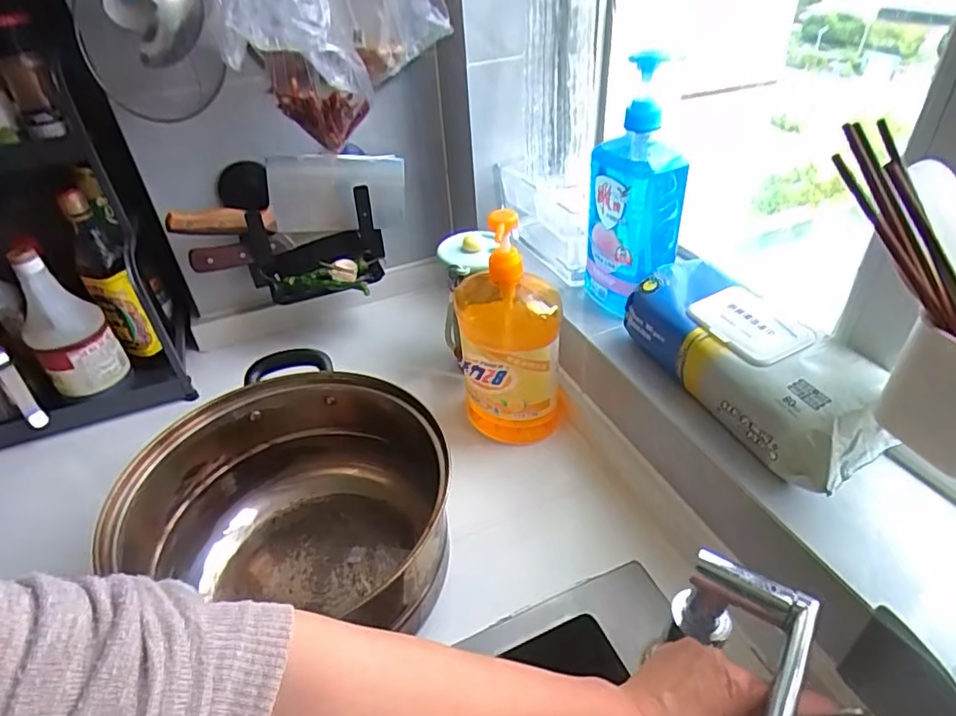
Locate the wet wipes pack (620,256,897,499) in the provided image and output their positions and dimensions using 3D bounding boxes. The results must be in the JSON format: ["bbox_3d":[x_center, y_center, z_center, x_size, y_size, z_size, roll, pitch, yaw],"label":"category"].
[{"bbox_3d":[0.238,-0.001,0.511,0.092,0.073,0.243,-19,40,-17],"label":"wet wipes pack"}]

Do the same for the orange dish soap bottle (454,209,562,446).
[{"bbox_3d":[0.034,-0.022,0.643,0.109,0.277,0.086,-3,38,3],"label":"orange dish soap bottle"}]

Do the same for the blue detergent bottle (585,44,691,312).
[{"bbox_3d":[0.166,-0.178,0.613,0.079,0.250,0.081,-9,38,-5],"label":"blue detergent bottle"}]

